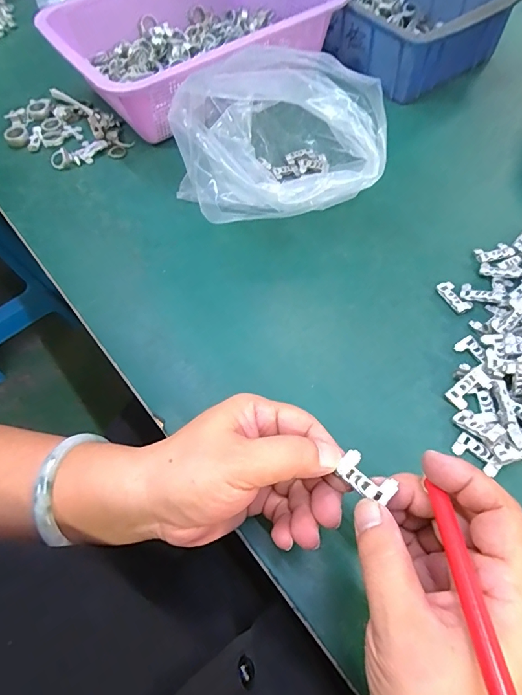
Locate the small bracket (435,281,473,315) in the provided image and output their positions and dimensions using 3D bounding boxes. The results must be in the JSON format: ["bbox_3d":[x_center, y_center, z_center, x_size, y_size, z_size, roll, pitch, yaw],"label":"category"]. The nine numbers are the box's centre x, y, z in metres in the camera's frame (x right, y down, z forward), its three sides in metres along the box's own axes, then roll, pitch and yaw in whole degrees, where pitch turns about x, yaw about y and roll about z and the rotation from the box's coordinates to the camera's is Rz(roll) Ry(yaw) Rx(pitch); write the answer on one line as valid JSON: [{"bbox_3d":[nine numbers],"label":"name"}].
[{"bbox_3d":[0.159,-0.041,0.339,0.015,0.006,0.030,-24,62,-10],"label":"small bracket"}]

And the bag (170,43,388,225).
[{"bbox_3d":[0.012,-0.183,0.368,0.164,0.109,0.147,-7,60,0],"label":"bag"}]

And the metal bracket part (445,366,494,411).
[{"bbox_3d":[0.148,0.029,0.293,0.031,0.005,0.016,-41,65,1],"label":"metal bracket part"}]

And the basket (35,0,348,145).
[{"bbox_3d":[-0.071,-0.371,0.496,0.312,0.079,0.229,-35,64,-15],"label":"basket"}]

